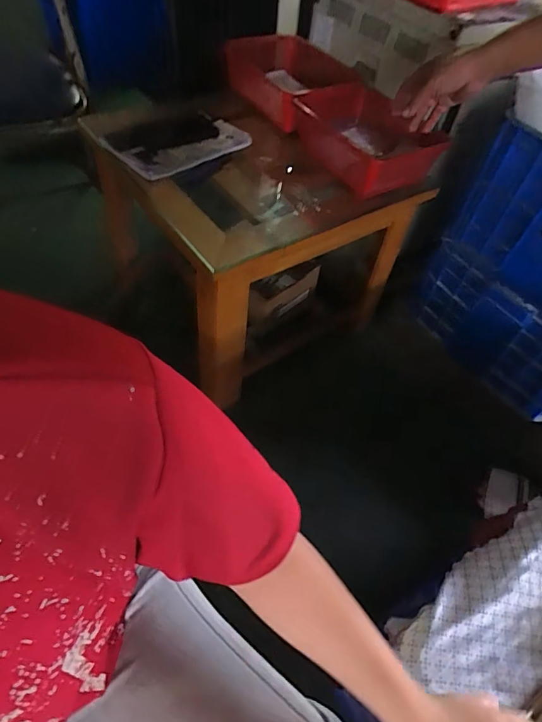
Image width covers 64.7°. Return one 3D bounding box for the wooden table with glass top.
[{"bbox_3d":[-0.041,-0.297,1.031,0.539,0.457,0.536,-28,60,-26],"label":"wooden table with glass top"}]

